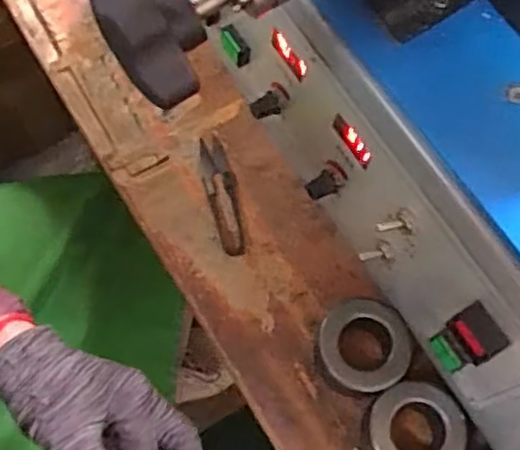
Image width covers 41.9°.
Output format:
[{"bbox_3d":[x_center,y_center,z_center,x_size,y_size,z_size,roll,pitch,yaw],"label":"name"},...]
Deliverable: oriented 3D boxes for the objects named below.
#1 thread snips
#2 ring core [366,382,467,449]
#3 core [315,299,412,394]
[{"bbox_3d":[-0.028,-0.022,0.519,0.024,0.006,0.098,-16,70,-8],"label":"thread snips"},{"bbox_3d":[0.100,0.136,0.445,0.057,0.036,0.059,1,69,-1],"label":"ring core"},{"bbox_3d":[0.069,0.083,0.463,0.059,0.037,0.057,1,69,-1],"label":"core"}]

